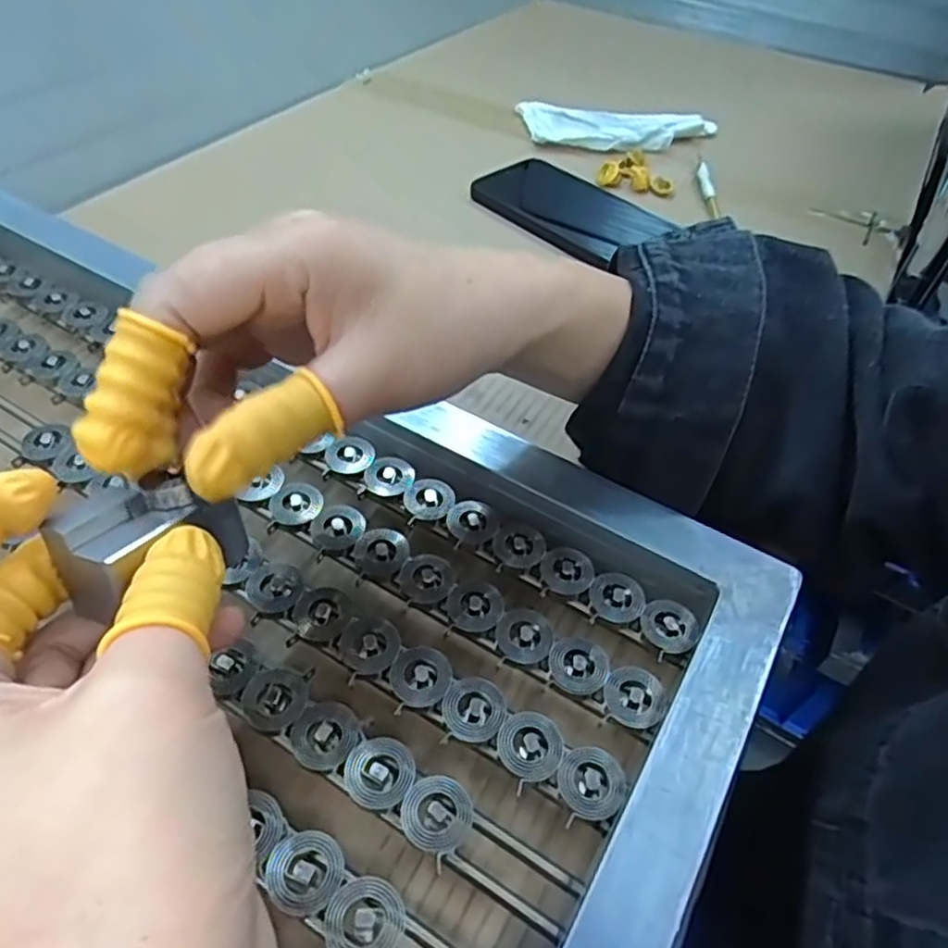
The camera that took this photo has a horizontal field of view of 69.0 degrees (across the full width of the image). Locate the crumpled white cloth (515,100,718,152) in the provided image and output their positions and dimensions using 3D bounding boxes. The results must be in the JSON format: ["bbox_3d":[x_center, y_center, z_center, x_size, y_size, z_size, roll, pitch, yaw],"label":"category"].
[{"bbox_3d":[0.128,-0.312,0.615,0.176,0.026,0.072,10,47,3],"label":"crumpled white cloth"}]

